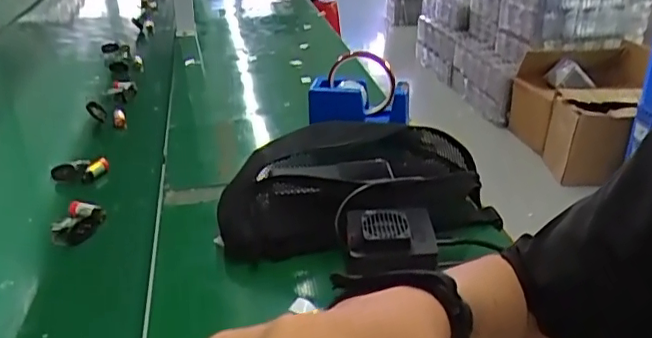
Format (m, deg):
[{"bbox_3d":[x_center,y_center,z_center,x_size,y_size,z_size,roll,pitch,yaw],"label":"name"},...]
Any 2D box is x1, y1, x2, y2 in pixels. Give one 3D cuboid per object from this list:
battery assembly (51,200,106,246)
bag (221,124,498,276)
[{"bbox_3d":[-0.267,0.057,0.618,0.038,0.034,0.052,5,30,5],"label":"battery assembly"},{"bbox_3d":[0.030,0.012,0.631,0.293,0.085,0.168,-5,31,-12],"label":"bag"}]

